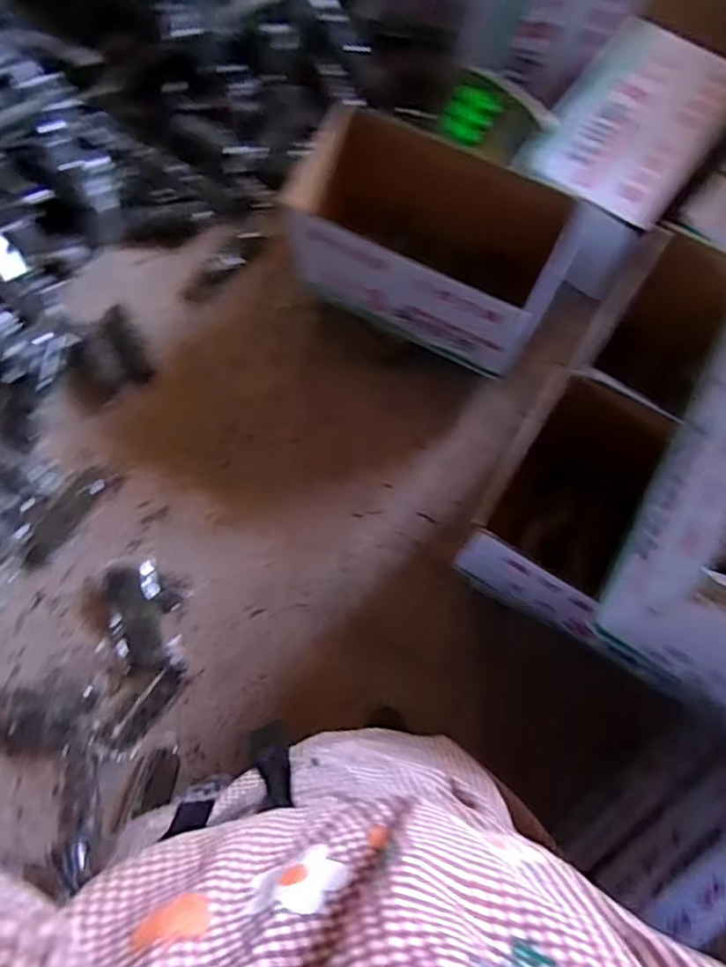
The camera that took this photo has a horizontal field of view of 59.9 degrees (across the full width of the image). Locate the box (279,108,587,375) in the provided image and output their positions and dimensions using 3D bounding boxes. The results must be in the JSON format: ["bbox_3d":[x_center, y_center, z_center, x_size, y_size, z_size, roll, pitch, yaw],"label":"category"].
[{"bbox_3d":[0.141,-0.522,1.383,0.578,0.255,0.347,26,76,9],"label":"box"}]

